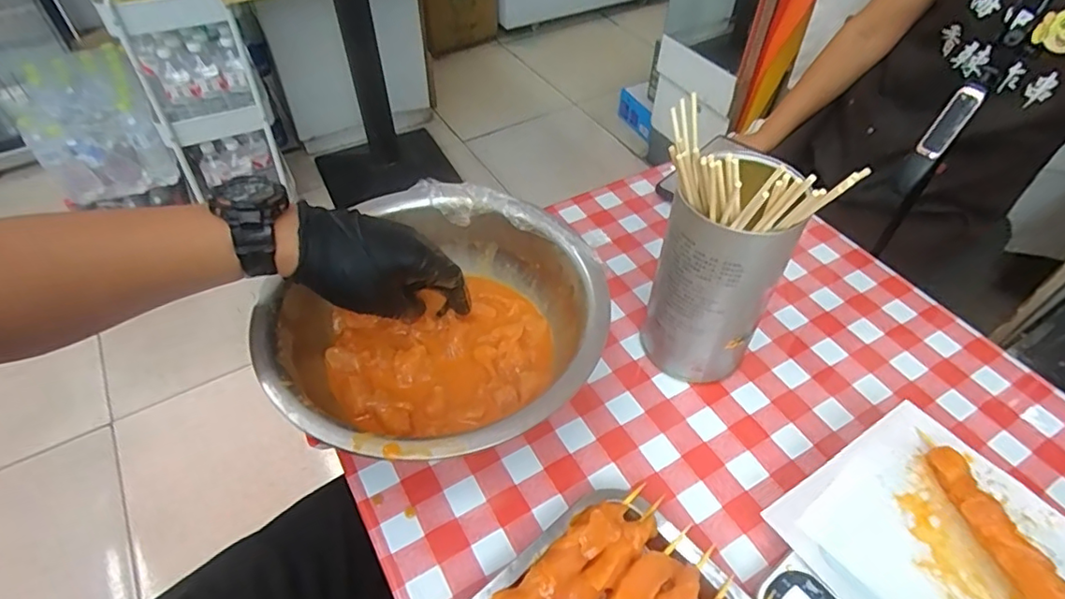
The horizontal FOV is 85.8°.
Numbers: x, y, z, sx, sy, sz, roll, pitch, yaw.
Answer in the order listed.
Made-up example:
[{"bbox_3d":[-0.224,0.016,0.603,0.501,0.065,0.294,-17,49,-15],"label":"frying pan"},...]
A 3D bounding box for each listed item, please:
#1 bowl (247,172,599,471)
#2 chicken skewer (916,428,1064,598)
[{"bbox_3d":[-0.074,0.025,0.475,0.238,0.081,0.251,1,51,-1],"label":"bowl"},{"bbox_3d":[0.304,0.160,0.355,0.018,0.023,0.189,-4,37,-5],"label":"chicken skewer"}]

